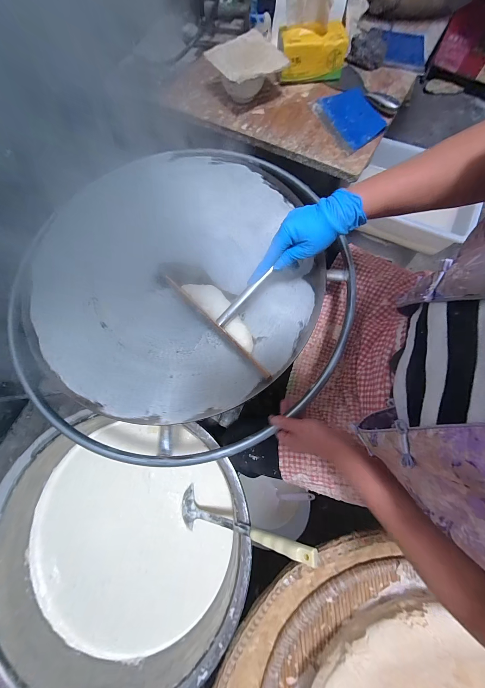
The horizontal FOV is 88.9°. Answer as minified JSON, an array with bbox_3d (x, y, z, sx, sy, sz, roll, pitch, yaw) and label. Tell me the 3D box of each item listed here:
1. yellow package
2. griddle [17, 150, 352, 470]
[{"bbox_3d":[0.174,-0.727,0.618,0.161,0.081,0.080,-8,73,0],"label":"yellow package"},{"bbox_3d":[-0.126,-0.116,0.481,0.602,0.056,0.626,-1,74,2],"label":"griddle"}]

